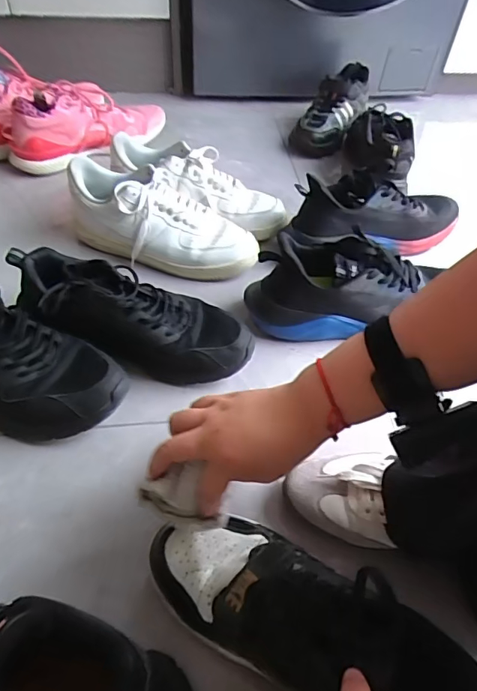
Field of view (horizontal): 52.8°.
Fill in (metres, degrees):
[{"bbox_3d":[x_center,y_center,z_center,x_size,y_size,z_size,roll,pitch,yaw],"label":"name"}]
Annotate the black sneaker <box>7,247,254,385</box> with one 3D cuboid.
[{"bbox_3d":[-0.132,-0.032,0.590,0.288,0.098,0.092,22,49,-3],"label":"black sneaker"}]

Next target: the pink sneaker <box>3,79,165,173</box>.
[{"bbox_3d":[-0.295,-0.434,0.933,0.310,0.124,0.091,-30,57,-27],"label":"pink sneaker"}]

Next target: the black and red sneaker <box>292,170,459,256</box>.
[{"bbox_3d":[0.220,-0.213,0.775,0.281,0.094,0.097,2,47,-20],"label":"black and red sneaker"}]

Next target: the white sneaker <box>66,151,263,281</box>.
[{"bbox_3d":[-0.107,-0.196,0.738,0.280,0.125,0.124,19,50,12],"label":"white sneaker"}]

